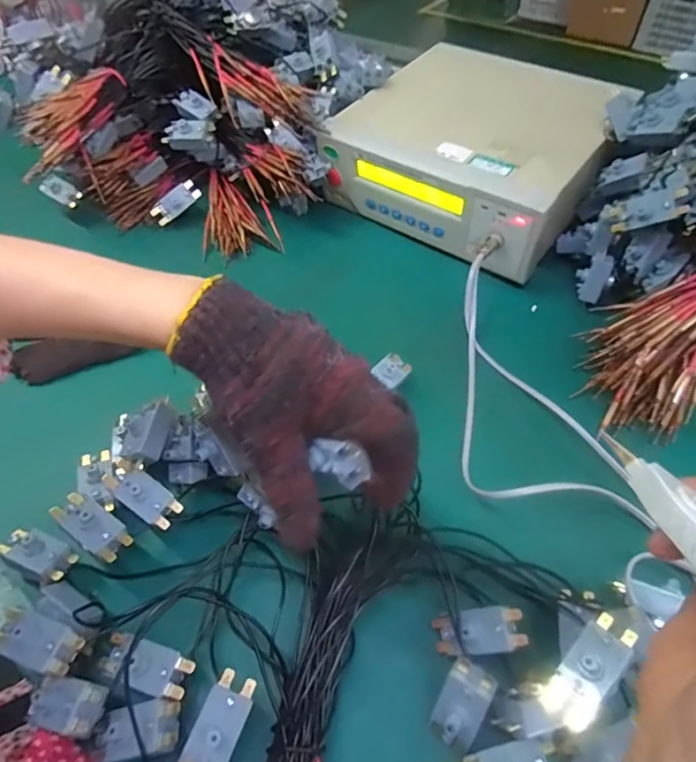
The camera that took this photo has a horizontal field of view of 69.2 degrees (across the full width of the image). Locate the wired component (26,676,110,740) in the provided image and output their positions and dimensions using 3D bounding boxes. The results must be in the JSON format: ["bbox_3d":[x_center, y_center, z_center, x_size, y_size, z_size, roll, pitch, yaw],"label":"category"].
[{"bbox_3d":[-0.169,0.196,0.304,0.040,0.012,0.026,8,54,9],"label":"wired component"}]

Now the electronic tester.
[{"bbox_3d":[0.162,-0.302,0.656,0.295,0.102,0.299,29,60,22],"label":"electronic tester"}]

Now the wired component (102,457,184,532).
[{"bbox_3d":[-0.162,0.088,0.396,0.064,0.014,0.026,40,62,0],"label":"wired component"}]

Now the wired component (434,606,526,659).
[{"bbox_3d":[0.089,0.172,0.346,0.059,0.027,0.027,-11,65,8],"label":"wired component"}]

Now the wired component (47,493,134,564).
[{"bbox_3d":[-0.193,0.108,0.379,0.064,0.020,0.024,35,61,10],"label":"wired component"}]

